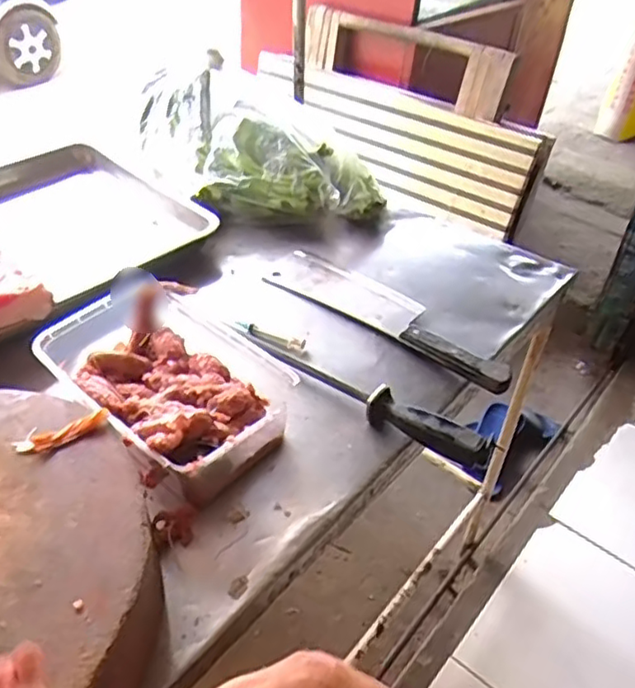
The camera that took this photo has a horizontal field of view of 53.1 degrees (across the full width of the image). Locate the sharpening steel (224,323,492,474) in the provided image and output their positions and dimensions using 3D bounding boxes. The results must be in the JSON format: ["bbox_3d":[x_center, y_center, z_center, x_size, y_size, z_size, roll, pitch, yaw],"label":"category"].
[{"bbox_3d":[0.039,0.053,0.682,0.306,0.035,0.030,25,45,22],"label":"sharpening steel"}]

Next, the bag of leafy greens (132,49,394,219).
[{"bbox_3d":[-0.114,-0.303,0.996,0.432,0.168,0.140,19,43,16],"label":"bag of leafy greens"}]

